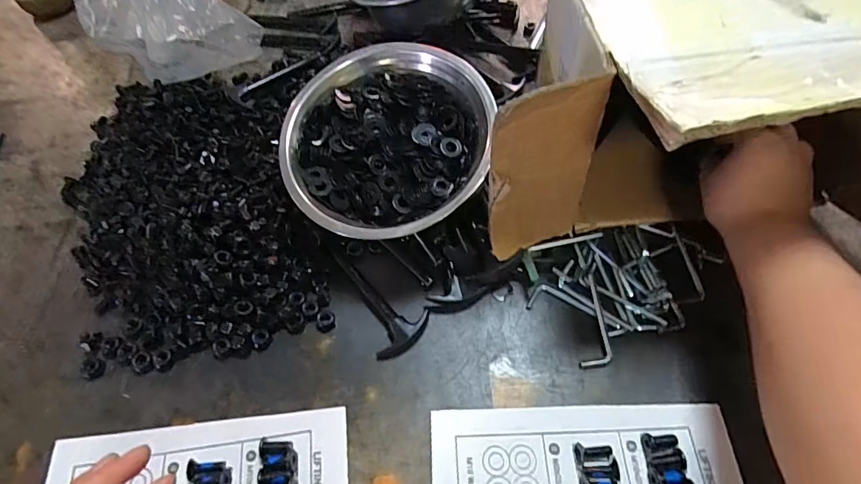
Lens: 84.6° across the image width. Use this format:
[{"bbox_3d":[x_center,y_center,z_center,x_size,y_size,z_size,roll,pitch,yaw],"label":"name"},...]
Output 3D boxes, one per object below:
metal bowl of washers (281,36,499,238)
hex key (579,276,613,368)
[{"bbox_3d":[-0.038,-0.082,0.433,0.176,0.086,0.186,-1,60,1],"label":"metal bowl of washers"},{"bbox_3d":[0.139,0.067,0.403,0.024,0.008,0.079,2,73,3],"label":"hex key"}]

